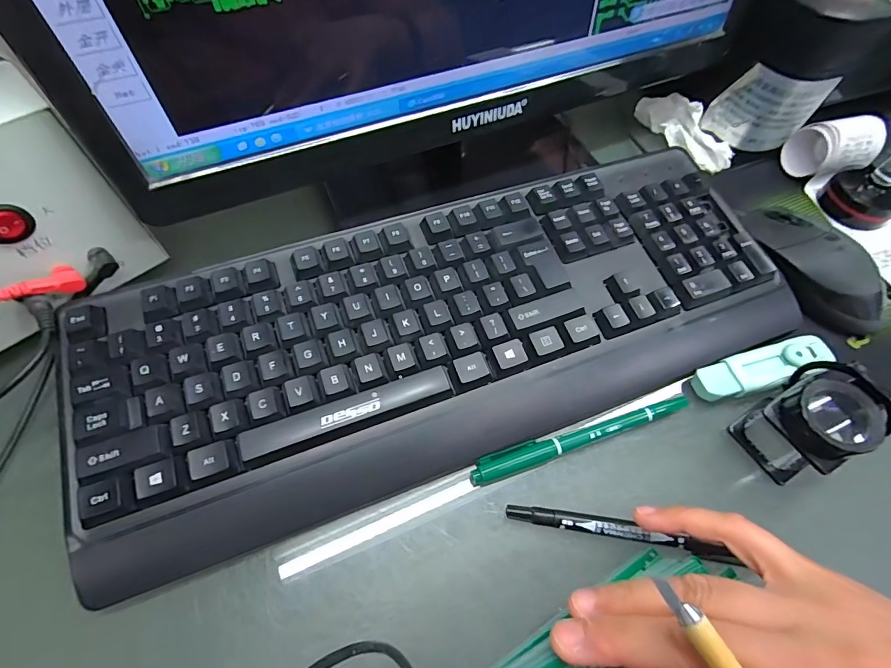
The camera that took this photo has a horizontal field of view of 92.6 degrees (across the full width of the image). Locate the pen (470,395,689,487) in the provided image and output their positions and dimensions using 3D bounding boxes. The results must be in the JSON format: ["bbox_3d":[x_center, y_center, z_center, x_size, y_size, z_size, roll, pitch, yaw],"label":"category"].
[{"bbox_3d":[0.079,0.059,0.250,0.139,0.010,0.015,-17,63,-12],"label":"pen"}]

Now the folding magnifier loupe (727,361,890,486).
[{"bbox_3d":[0.204,0.046,0.235,0.054,0.054,0.049,-19,63,-13],"label":"folding magnifier loupe"}]

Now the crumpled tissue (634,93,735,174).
[{"bbox_3d":[0.217,-0.186,0.382,0.029,0.033,0.097,-24,65,-16],"label":"crumpled tissue"}]

